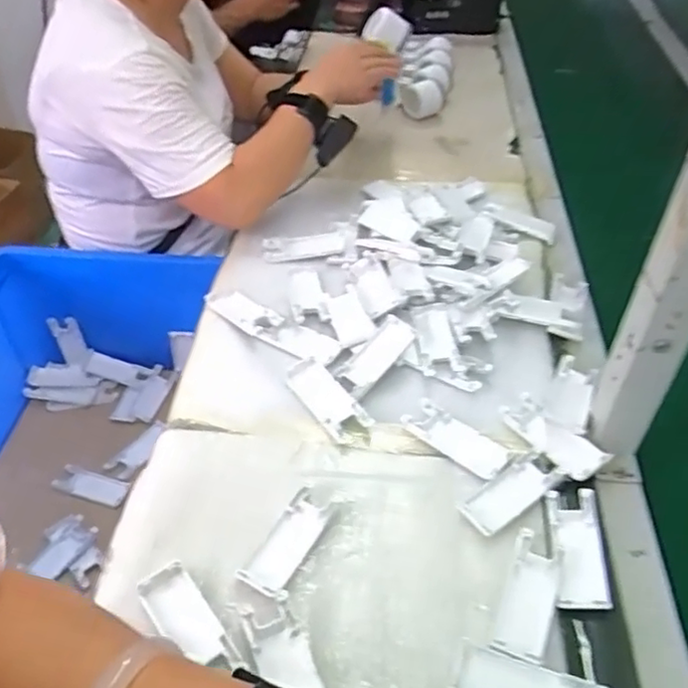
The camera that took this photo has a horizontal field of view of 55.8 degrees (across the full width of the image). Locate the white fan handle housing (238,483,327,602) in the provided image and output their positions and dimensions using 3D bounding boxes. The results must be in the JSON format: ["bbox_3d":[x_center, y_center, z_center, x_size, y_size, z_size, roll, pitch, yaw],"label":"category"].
[{"bbox_3d":[-0.045,0.166,0.544,0.041,0.011,0.095,22,49,21],"label":"white fan handle housing"}]

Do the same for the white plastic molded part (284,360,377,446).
[{"bbox_3d":[-0.019,0.056,0.655,0.042,0.012,0.103,-29,52,-26],"label":"white plastic molded part"}]

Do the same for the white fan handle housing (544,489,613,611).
[{"bbox_3d":[0.195,0.173,0.547,0.040,0.018,0.106,5,45,5],"label":"white fan handle housing"}]

